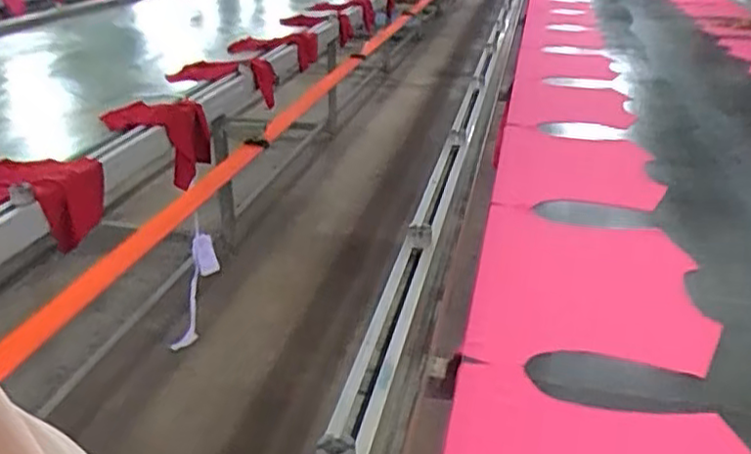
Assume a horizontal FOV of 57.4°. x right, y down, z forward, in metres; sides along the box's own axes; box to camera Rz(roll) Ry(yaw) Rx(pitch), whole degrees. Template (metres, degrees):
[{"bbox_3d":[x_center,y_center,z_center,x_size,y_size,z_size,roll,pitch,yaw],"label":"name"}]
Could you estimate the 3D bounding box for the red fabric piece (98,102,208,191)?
[{"bbox_3d":[-0.573,-0.216,1.818,0.263,0.203,0.188,-6,27,-12],"label":"red fabric piece"}]

